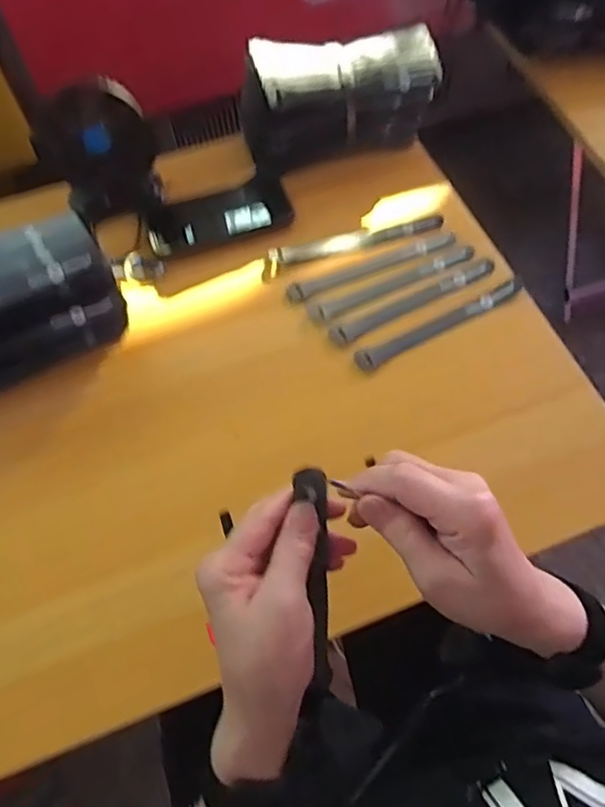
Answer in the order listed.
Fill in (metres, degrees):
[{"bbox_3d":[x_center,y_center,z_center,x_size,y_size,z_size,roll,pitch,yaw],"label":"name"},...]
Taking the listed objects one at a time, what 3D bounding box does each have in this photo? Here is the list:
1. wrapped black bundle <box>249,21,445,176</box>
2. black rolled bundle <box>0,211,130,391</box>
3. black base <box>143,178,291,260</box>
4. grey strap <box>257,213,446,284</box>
[{"bbox_3d":[0.041,-0.357,0.683,0.222,0.101,0.091,-19,63,-8],"label":"wrapped black bundle"},{"bbox_3d":[-0.277,-0.084,0.557,0.208,0.120,0.097,-32,66,-14],"label":"black rolled bundle"},{"bbox_3d":[-0.095,-0.216,0.670,0.162,0.020,0.076,-21,64,-8],"label":"black base"},{"bbox_3d":[0.054,-0.181,0.658,0.208,0.009,0.034,-18,63,-7],"label":"grey strap"}]

